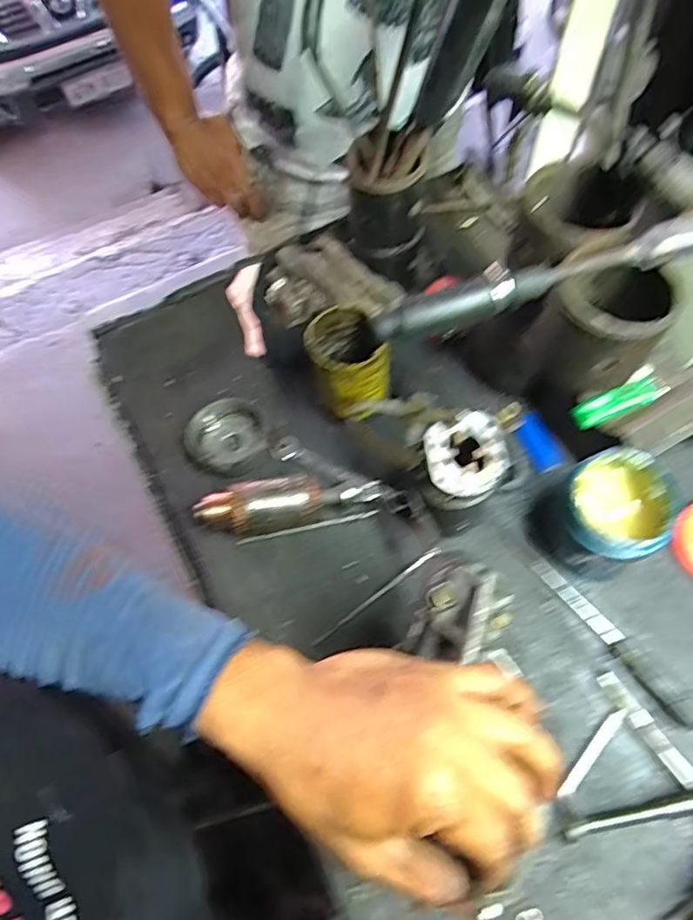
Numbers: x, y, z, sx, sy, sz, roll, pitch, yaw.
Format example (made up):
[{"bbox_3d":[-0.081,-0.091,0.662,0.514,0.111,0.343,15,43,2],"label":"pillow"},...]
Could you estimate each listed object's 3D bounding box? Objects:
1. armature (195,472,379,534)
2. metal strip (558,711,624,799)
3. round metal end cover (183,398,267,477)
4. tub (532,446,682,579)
[{"bbox_3d":[-0.056,0.045,0.583,0.184,0.050,0.047,-7,64,-2],"label":"armature"},{"bbox_3d":[0.206,0.244,0.487,0.012,0.008,0.083,40,71,18],"label":"metal strip"},{"bbox_3d":[-0.127,-0.023,0.626,0.085,0.034,0.082,-1,64,1],"label":"round metal end cover"},{"bbox_3d":[0.230,0.052,0.526,0.084,0.102,0.090,-1,64,1],"label":"tub"}]

